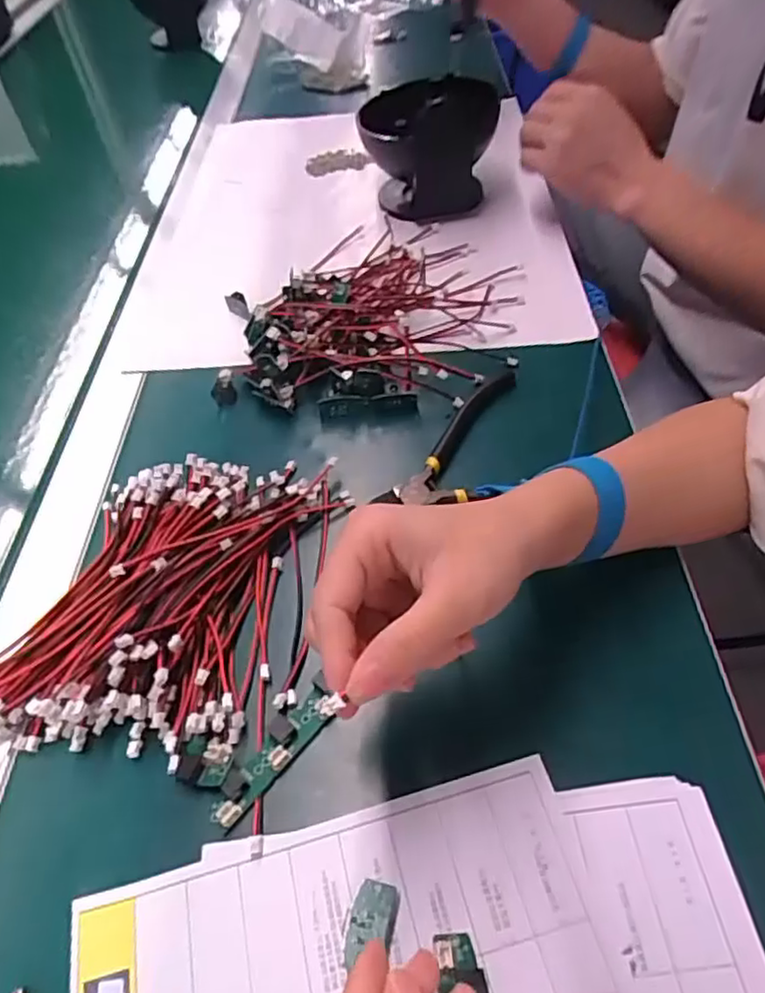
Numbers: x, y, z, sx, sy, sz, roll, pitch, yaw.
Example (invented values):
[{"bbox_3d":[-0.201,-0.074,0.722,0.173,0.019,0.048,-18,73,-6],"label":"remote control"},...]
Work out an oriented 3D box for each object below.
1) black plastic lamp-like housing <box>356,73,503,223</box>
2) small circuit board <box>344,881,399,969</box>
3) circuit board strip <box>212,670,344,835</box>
[{"bbox_3d":[0.044,-0.329,0.611,0.121,0.113,0.123,-5,51,1],"label":"black plastic lamp-like housing"},{"bbox_3d":[-0.005,0.168,0.253,0.018,0.005,0.029,9,53,12],"label":"small circuit board"},{"bbox_3d":[-0.050,0.120,0.302,0.020,0.010,0.074,31,59,26],"label":"circuit board strip"}]

